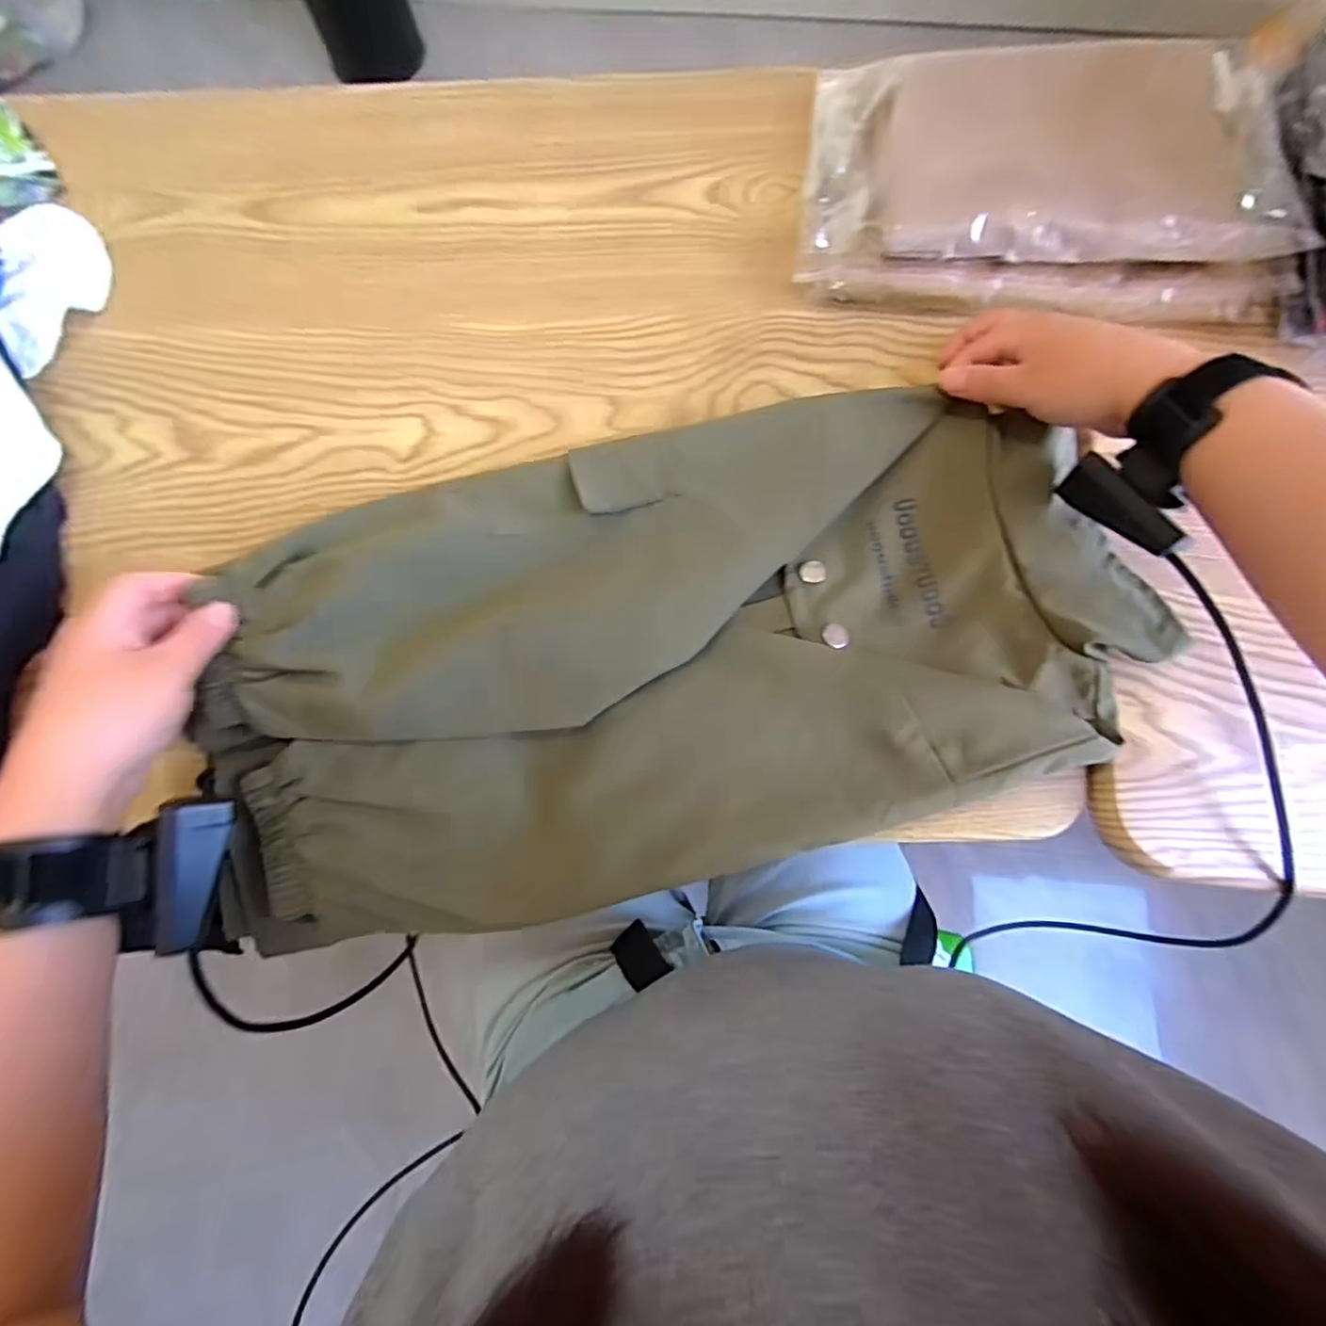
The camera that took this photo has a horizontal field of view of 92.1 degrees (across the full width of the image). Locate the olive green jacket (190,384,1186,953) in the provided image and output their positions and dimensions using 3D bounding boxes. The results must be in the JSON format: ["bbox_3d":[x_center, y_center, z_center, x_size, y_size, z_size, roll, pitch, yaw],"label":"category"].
[{"bbox_3d":[0.010,-0.011,0.360,0.511,0.051,0.246,-12,72,-3],"label":"olive green jacket"}]

